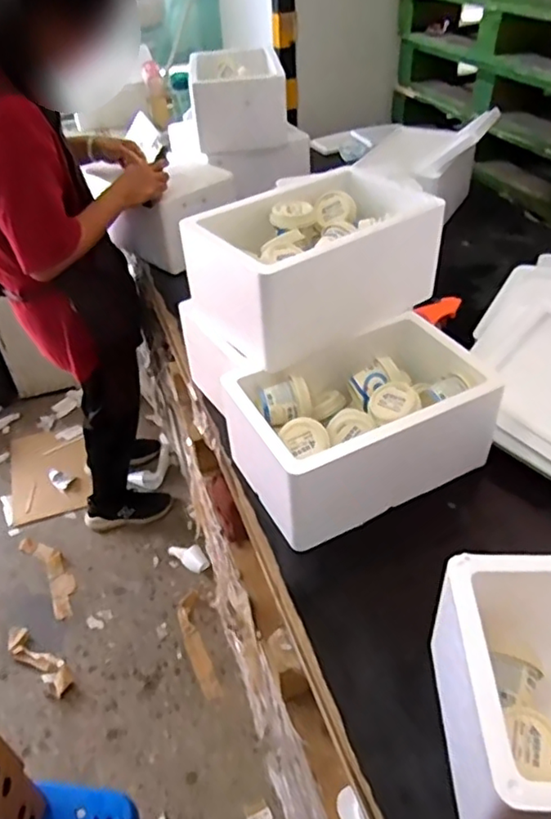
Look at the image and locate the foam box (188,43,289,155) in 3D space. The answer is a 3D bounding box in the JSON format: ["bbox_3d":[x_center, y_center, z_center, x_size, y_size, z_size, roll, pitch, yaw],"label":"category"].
[{"bbox_3d":[-0.095,-0.770,1.472,0.224,0.161,0.289,-6,40,-4],"label":"foam box"}]

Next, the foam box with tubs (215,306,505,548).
[{"bbox_3d":[0.126,0.015,0.888,0.351,0.164,0.232,-22,43,-22],"label":"foam box with tubs"}]

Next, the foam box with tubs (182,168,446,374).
[{"bbox_3d":[0.055,-0.226,0.926,0.336,0.170,0.199,-24,44,-23],"label":"foam box with tubs"}]

